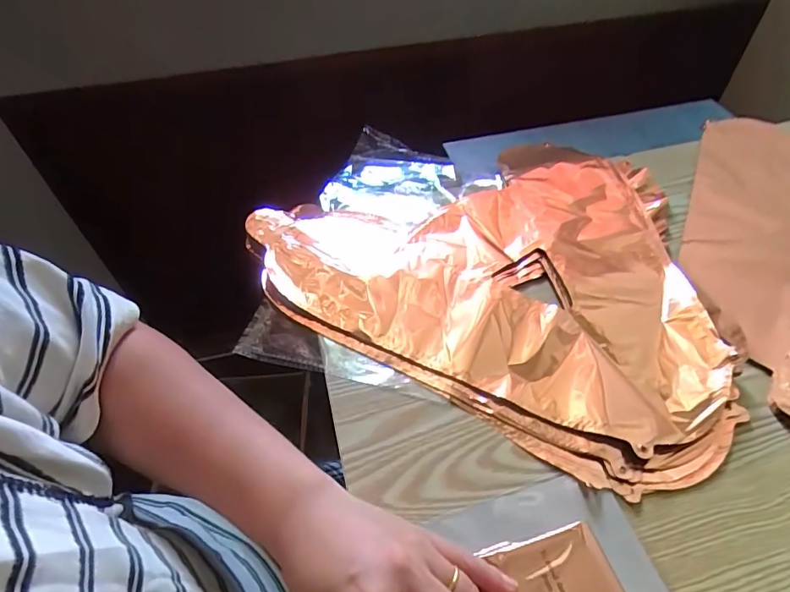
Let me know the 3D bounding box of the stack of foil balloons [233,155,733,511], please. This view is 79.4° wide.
[{"bbox_3d":[0.113,-0.051,0.472,0.432,0.039,0.368,27,56,22],"label":"stack of foil balloons"}]

